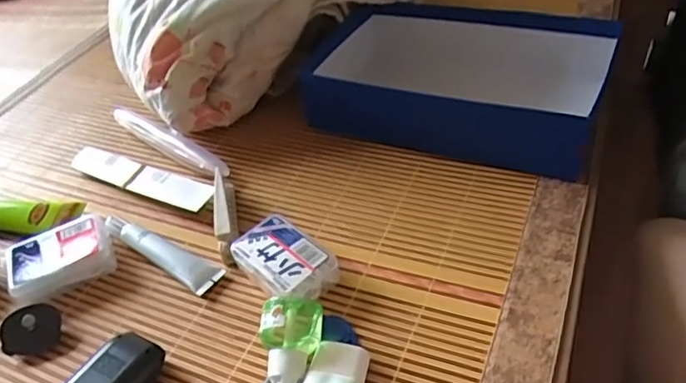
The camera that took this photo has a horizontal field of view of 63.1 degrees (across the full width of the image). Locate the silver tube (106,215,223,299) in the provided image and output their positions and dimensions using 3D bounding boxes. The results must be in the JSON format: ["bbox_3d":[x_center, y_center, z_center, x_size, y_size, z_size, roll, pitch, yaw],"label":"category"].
[{"bbox_3d":[-0.167,0.051,0.516,0.134,0.018,0.030,22,50,31],"label":"silver tube"}]

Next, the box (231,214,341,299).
[{"bbox_3d":[-0.051,0.059,0.479,0.056,0.033,0.080,-36,47,-28],"label":"box"}]

